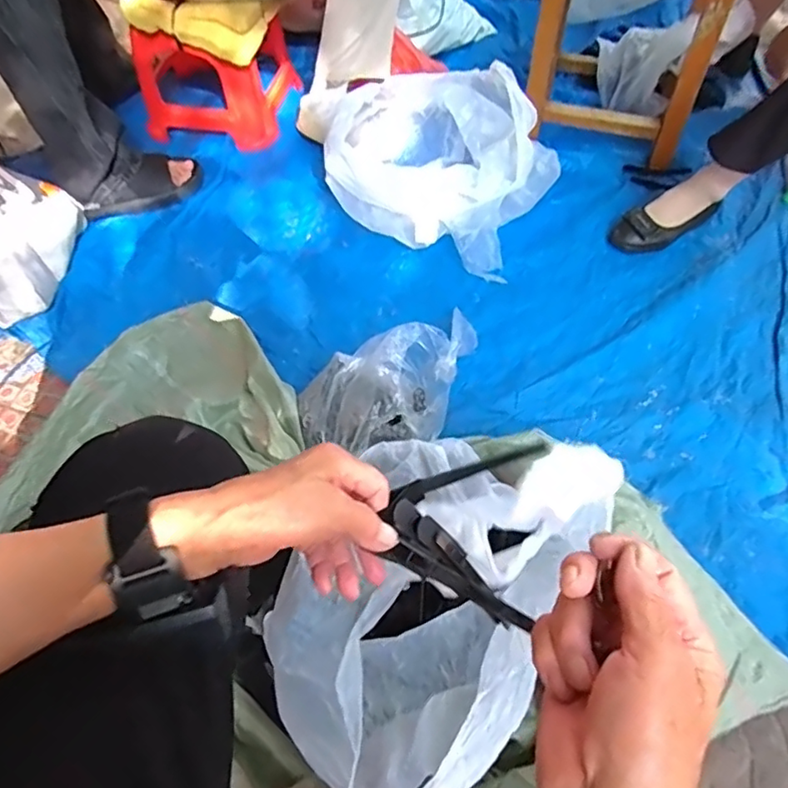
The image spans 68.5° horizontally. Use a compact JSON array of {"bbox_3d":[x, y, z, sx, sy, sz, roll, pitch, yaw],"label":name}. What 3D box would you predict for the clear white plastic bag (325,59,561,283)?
[{"bbox_3d":[0.103,-0.474,1.139,0.384,0.185,0.372,26,65,19],"label":"clear white plastic bag"}]

